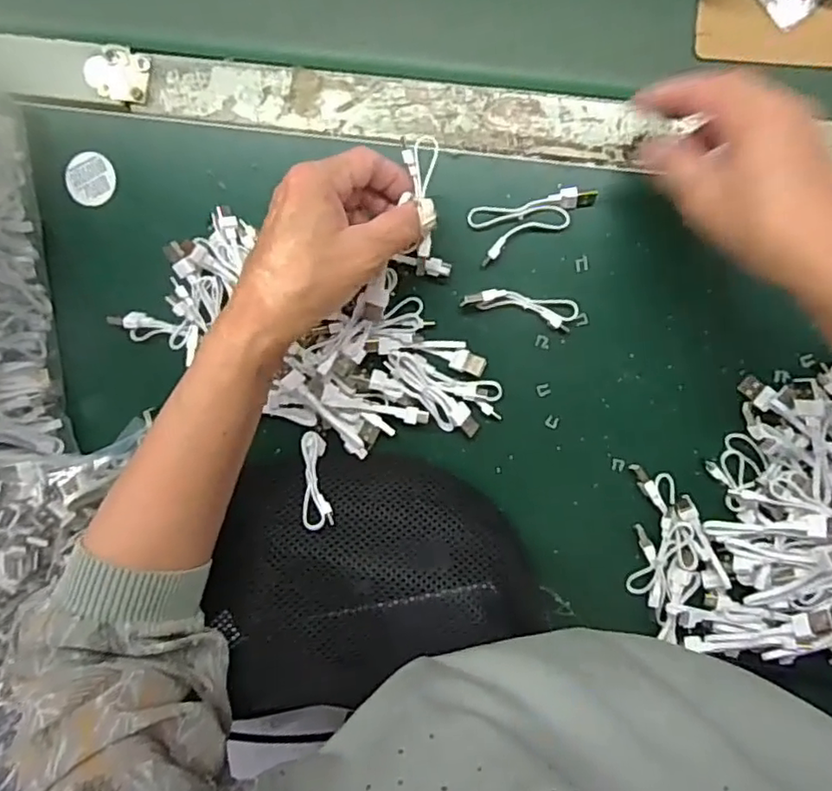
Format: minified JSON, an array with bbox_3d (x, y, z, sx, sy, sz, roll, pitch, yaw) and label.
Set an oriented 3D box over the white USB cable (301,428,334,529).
[{"bbox_3d":[-0.064,0.054,0.400,0.015,0.013,0.066,-14,58,7],"label":"white USB cable"}]

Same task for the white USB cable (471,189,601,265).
[{"bbox_3d":[0.073,-0.116,0.399,0.079,0.011,0.035,-24,94,8],"label":"white USB cable"}]

